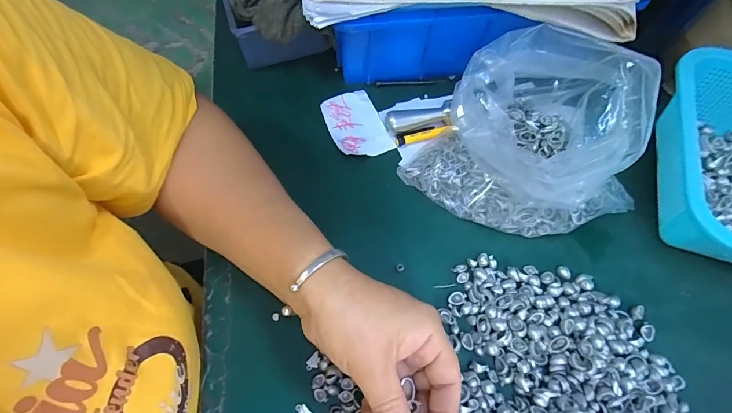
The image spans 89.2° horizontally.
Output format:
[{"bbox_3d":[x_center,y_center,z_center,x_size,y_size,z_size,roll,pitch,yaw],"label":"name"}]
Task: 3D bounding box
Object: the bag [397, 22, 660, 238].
[{"bbox_3d":[0.144,-0.053,0.304,0.170,0.101,0.153,37,69,14],"label":"bag"}]

